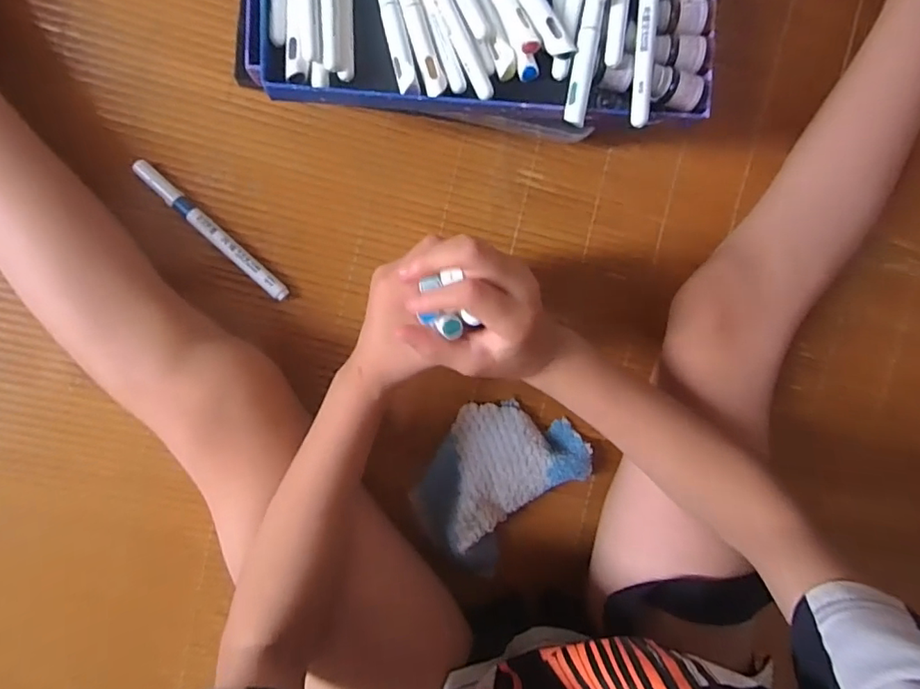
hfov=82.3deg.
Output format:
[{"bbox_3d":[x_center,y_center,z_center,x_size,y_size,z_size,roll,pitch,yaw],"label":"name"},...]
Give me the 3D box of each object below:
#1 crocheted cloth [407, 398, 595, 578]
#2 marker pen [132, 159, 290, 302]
[{"bbox_3d":[0.028,0.108,0.420,0.109,0.040,0.144,42,88,-8],"label":"crocheted cloth"},{"bbox_3d":[-0.183,-0.083,0.391,0.137,0.013,0.012,44,88,-8],"label":"marker pen"}]

